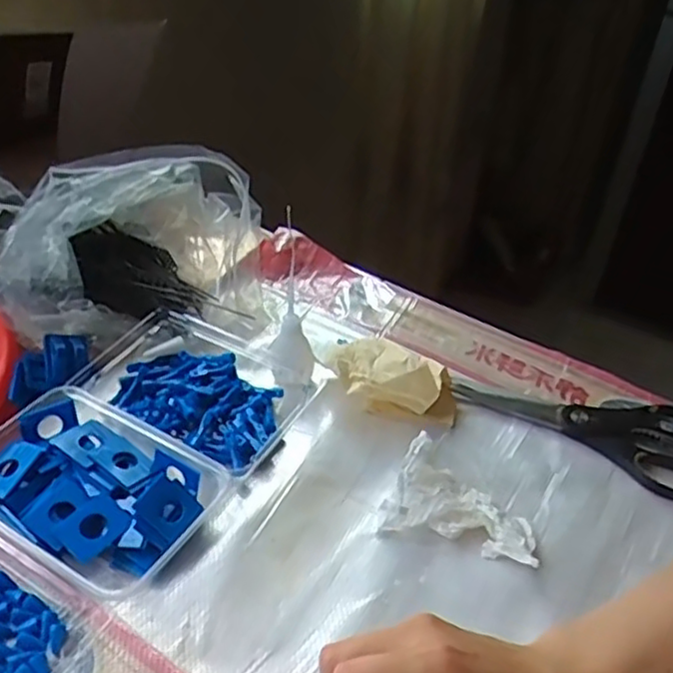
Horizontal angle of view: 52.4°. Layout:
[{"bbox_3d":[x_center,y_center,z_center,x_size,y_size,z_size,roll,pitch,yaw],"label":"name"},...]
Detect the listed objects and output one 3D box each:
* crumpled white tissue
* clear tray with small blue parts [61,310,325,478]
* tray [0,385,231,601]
[{"bbox_3d":[0.085,0.114,0.464,0.104,0.042,0.056,11,41,10],"label":"crumpled white tissue"},{"bbox_3d":[-0.116,0.034,0.550,0.177,0.033,0.121,23,44,22],"label":"clear tray with small blue parts"},{"bbox_3d":[-0.171,0.102,0.467,0.158,0.033,0.111,23,44,22],"label":"tray"}]

